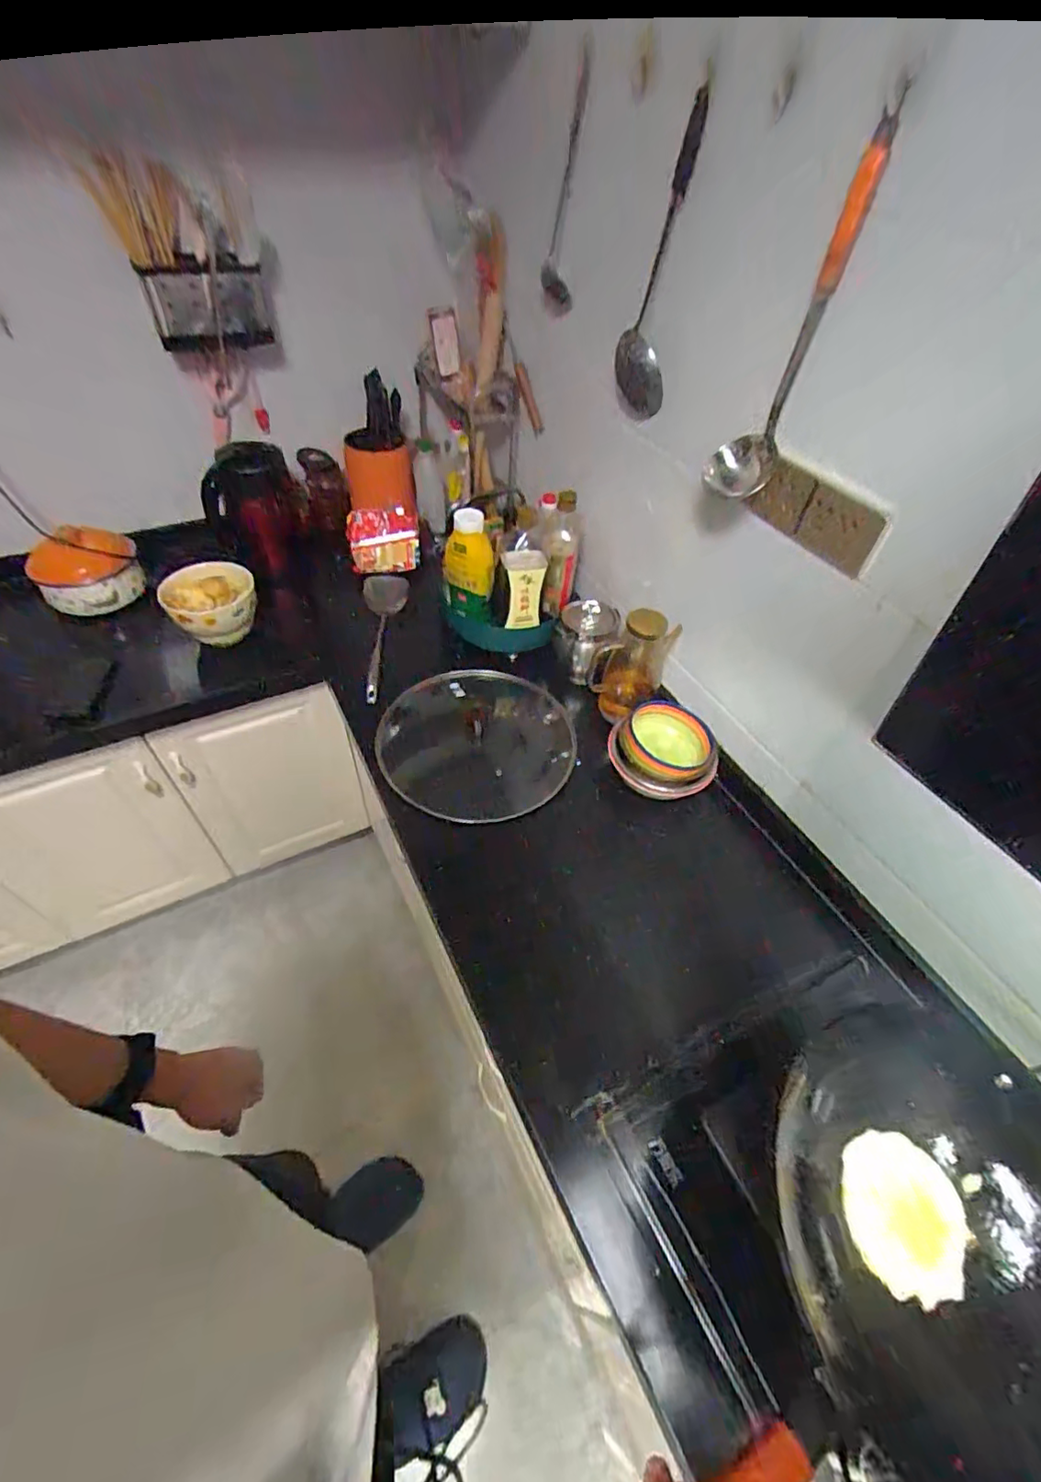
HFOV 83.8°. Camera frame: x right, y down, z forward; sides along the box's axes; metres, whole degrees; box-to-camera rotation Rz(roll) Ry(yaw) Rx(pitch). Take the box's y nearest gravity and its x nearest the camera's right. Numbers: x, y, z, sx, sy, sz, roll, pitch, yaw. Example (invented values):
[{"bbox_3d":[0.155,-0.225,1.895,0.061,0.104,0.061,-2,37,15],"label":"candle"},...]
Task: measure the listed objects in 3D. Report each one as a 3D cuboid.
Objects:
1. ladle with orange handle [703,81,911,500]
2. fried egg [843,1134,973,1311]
[{"bbox_3d":[0.273,-0.420,0.609,0.076,0.314,0.058,16,49,11],"label":"ladle with orange handle"},{"bbox_3d":[0.349,0.431,0.529,0.102,0.019,0.115,16,49,11],"label":"fried egg"}]

